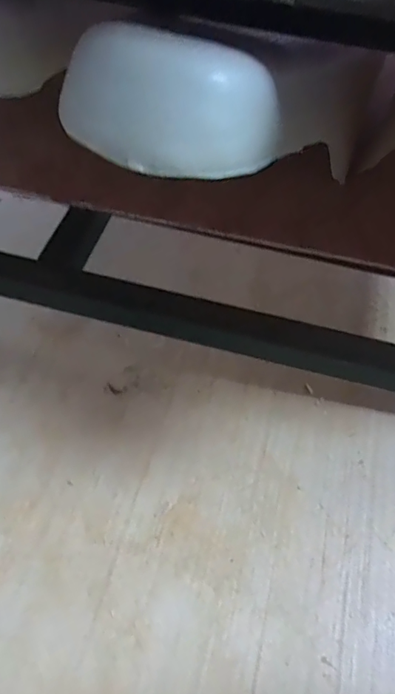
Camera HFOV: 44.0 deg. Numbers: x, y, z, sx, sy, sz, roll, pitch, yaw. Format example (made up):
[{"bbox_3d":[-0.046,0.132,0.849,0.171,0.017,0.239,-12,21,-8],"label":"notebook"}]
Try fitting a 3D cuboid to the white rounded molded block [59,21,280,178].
[{"bbox_3d":[-0.013,-0.119,0.245,0.114,0.050,0.051,1,58,-1],"label":"white rounded molded block"}]

